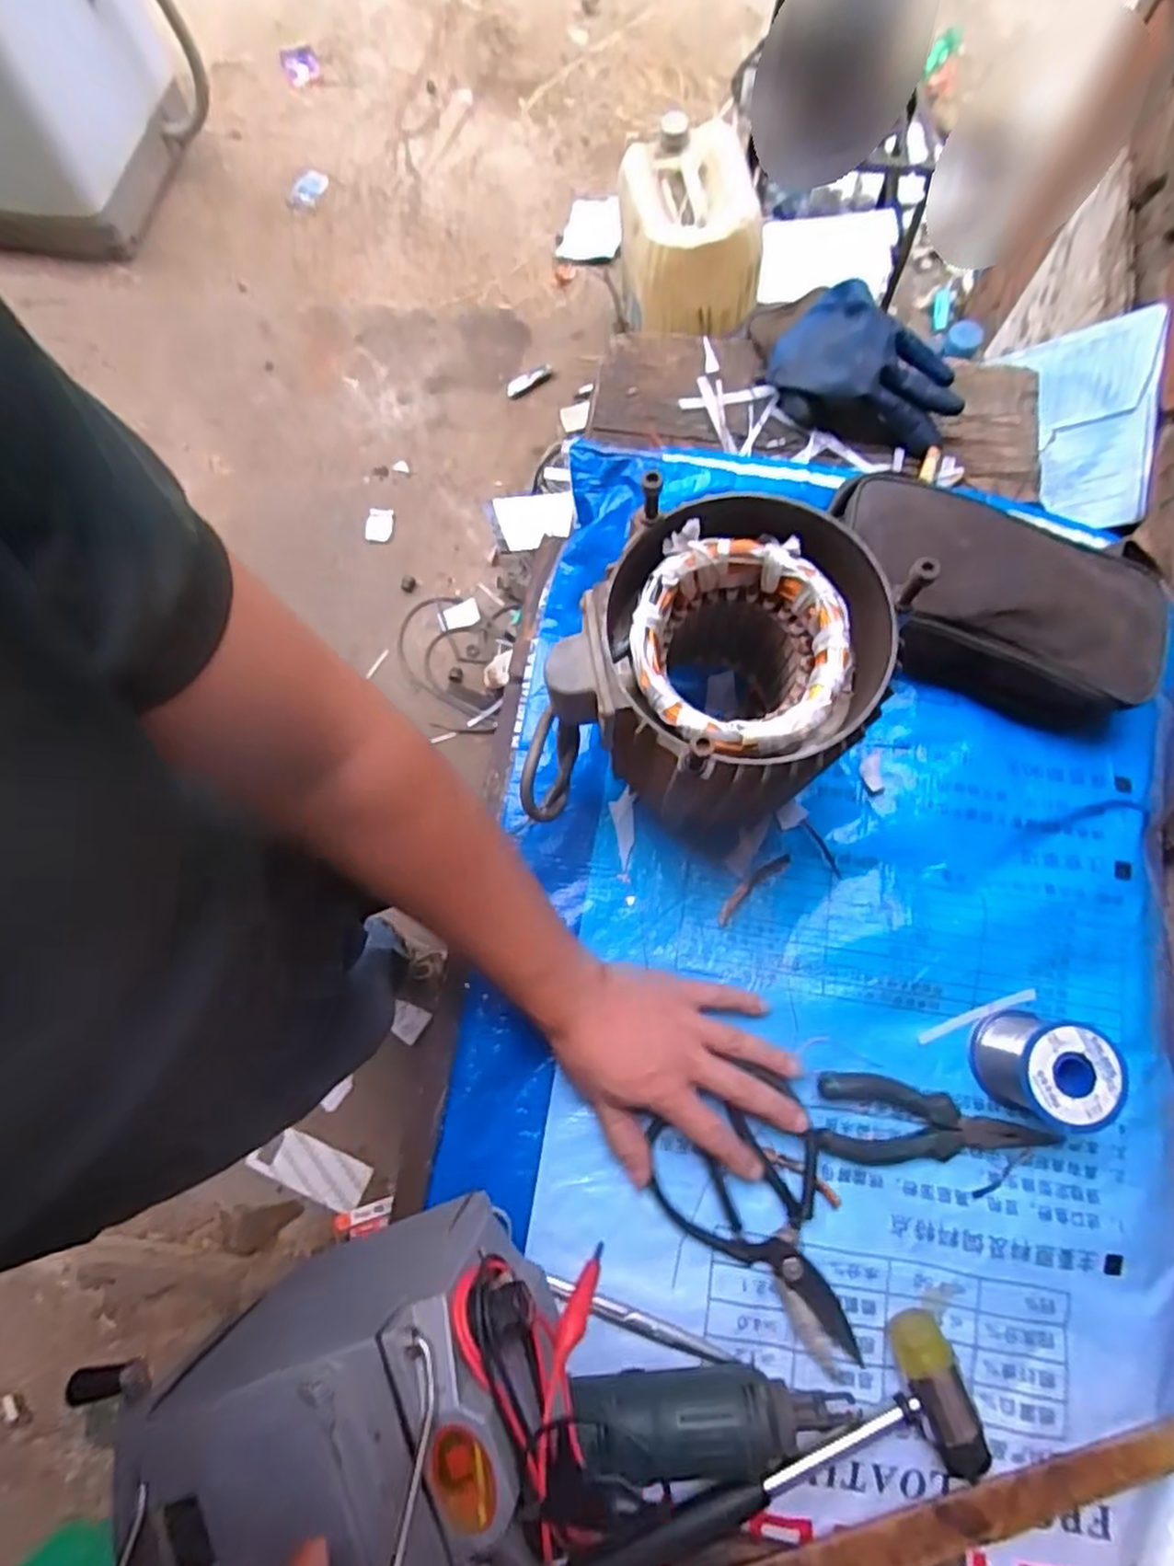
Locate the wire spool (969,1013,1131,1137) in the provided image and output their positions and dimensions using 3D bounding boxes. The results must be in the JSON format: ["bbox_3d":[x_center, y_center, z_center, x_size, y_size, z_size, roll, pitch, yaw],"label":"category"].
[{"bbox_3d":[0.294,0.184,0.465,0.059,0.061,0.061,0,78,1],"label":"wire spool"}]

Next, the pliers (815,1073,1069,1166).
[{"bbox_3d":[0.231,0.229,0.476,0.155,0.017,0.056,7,79,3],"label":"pliers"}]

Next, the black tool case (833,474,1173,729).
[{"bbox_3d":[0.289,-0.130,0.521,0.233,0.072,0.130,15,79,4],"label":"black tool case"}]

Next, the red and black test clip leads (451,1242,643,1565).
[{"bbox_3d":[-0.011,0.233,0.284,0.045,0.058,0.099,-25,79,-4],"label":"red and black test clip leads"}]

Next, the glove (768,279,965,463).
[{"bbox_3d":[0.225,-0.331,0.584,0.155,0.071,0.080,23,80,6],"label":"glove"}]

